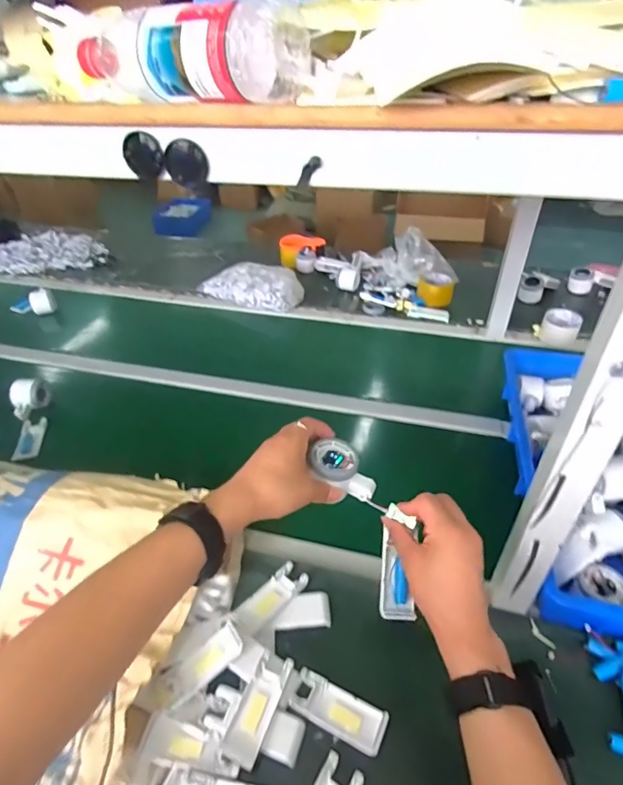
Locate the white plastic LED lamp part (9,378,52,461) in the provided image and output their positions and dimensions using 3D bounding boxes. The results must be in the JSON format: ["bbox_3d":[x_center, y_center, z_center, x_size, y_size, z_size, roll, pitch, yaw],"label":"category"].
[{"bbox_3d":[-0.535,0.053,0.896,0.068,0.057,0.178,-14,56,-15],"label":"white plastic LED lamp part"}]

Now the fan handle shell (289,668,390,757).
[{"bbox_3d":[0.029,0.347,0.505,0.101,0.017,0.043,16,42,22],"label":"fan handle shell"}]

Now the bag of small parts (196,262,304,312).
[{"bbox_3d":[-0.168,-0.295,1.281,0.295,0.084,0.128,21,44,26],"label":"bag of small parts"}]

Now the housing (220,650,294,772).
[{"bbox_3d":[-0.057,0.335,0.498,0.038,0.020,0.101,13,41,18],"label":"housing"}]

